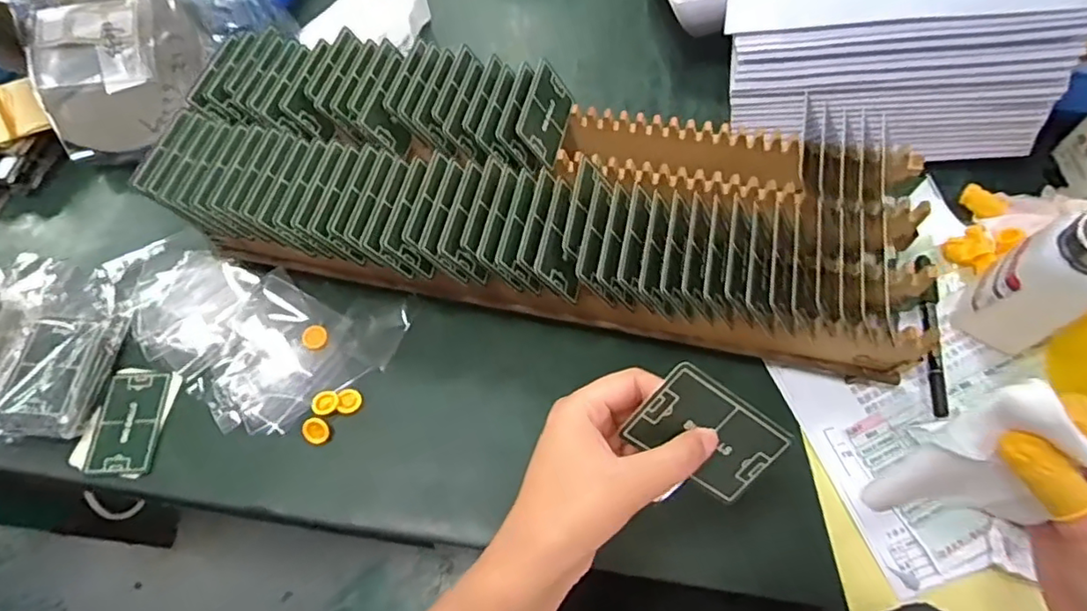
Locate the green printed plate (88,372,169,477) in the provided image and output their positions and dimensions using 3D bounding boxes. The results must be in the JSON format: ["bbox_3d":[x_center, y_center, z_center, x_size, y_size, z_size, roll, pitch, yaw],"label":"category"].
[{"bbox_3d":[-0.337,0.095,0.482,0.050,0.005,0.082,-2,64,2],"label":"green printed plate"}]

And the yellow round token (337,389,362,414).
[{"bbox_3d":[-0.158,0.078,0.478,0.018,0.006,0.020,-5,64,1],"label":"yellow round token"}]

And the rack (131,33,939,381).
[{"bbox_3d":[-0.017,-0.084,0.485,0.566,0.099,0.210,12,65,9],"label":"rack"}]

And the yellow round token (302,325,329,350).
[{"bbox_3d":[-0.196,0.027,0.504,0.020,0.004,0.022,-1,64,3],"label":"yellow round token"}]

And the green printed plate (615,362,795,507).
[{"bbox_3d":[0.088,0.069,0.313,0.081,0.004,0.051,35,105,-16],"label":"green printed plate"}]

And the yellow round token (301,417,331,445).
[{"bbox_3d":[-0.179,0.099,0.464,0.020,0.004,0.020,1,86,-12],"label":"yellow round token"}]

